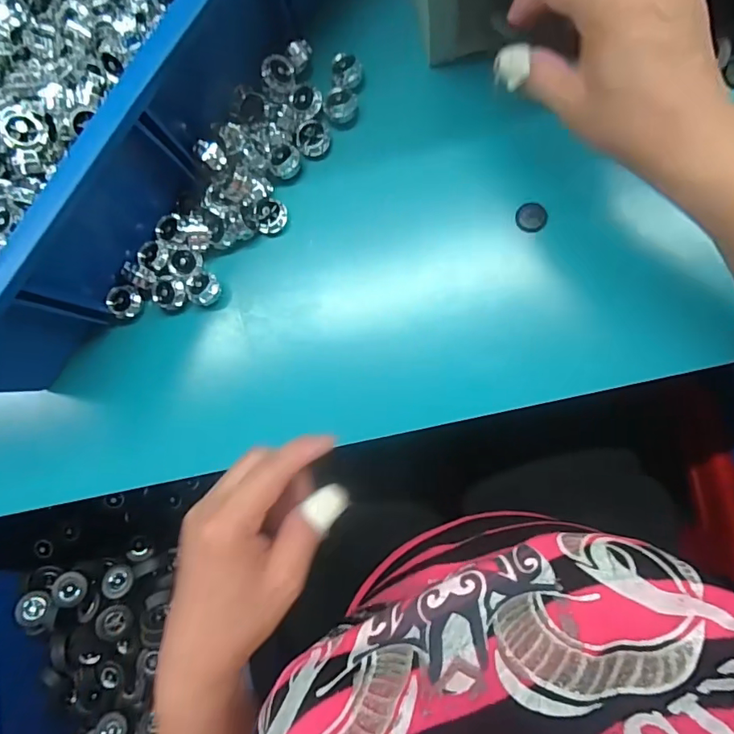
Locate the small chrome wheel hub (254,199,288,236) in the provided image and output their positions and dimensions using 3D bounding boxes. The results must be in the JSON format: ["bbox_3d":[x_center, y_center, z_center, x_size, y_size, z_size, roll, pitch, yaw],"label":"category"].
[{"bbox_3d":[-0.070,-0.110,0.364,0.020,0.010,0.025,23,90,8],"label":"small chrome wheel hub"}]

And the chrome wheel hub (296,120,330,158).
[{"bbox_3d":[-0.039,-0.168,0.364,0.023,0.010,0.024,0,87,7],"label":"chrome wheel hub"}]

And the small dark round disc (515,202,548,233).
[{"bbox_3d":[0.115,-0.105,0.348,0.021,0.004,0.020,3,87,7],"label":"small dark round disc"}]

